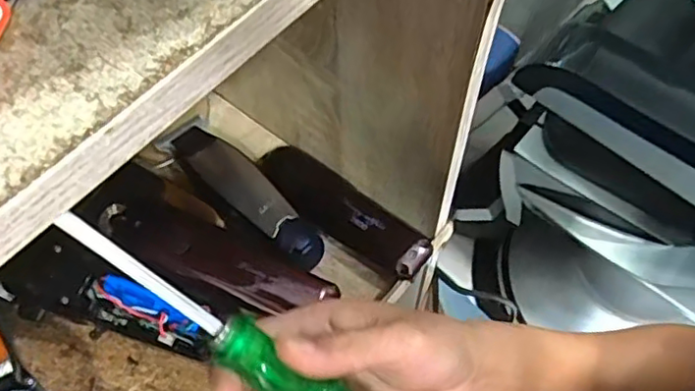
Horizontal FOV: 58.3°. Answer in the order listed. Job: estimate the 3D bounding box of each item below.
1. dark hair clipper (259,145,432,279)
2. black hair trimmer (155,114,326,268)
[{"bbox_3d":[-0.008,0.008,0.438,0.143,0.027,0.046,36,66,19],"label":"dark hair clipper"},{"bbox_3d":[-0.069,-0.004,0.428,0.130,0.032,0.036,35,66,19],"label":"black hair trimmer"}]

